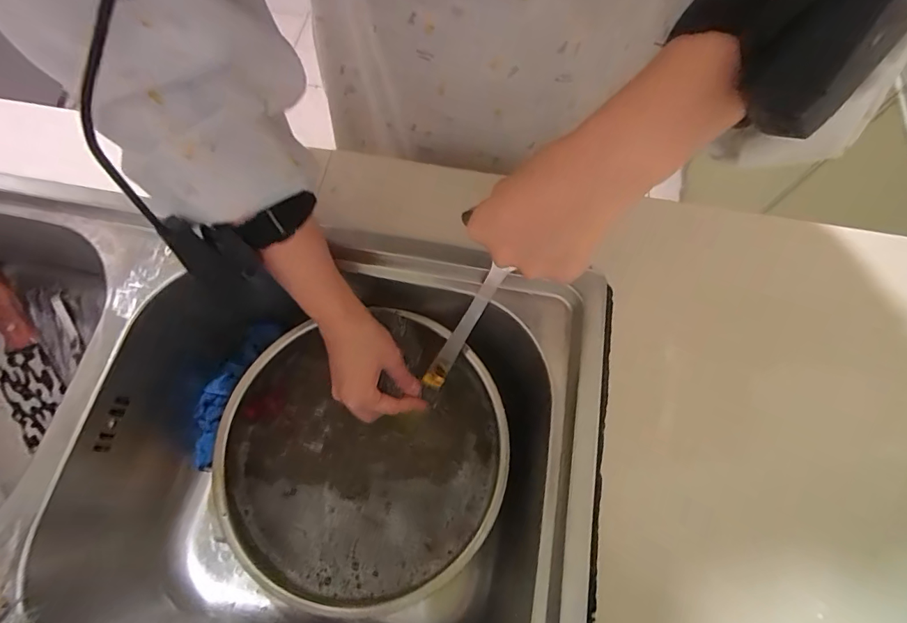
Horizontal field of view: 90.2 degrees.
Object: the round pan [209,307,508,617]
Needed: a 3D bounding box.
[{"bbox_3d":[-0.086,0.134,0.435,0.261,0.040,0.255,0,69,-1],"label":"round pan"}]

